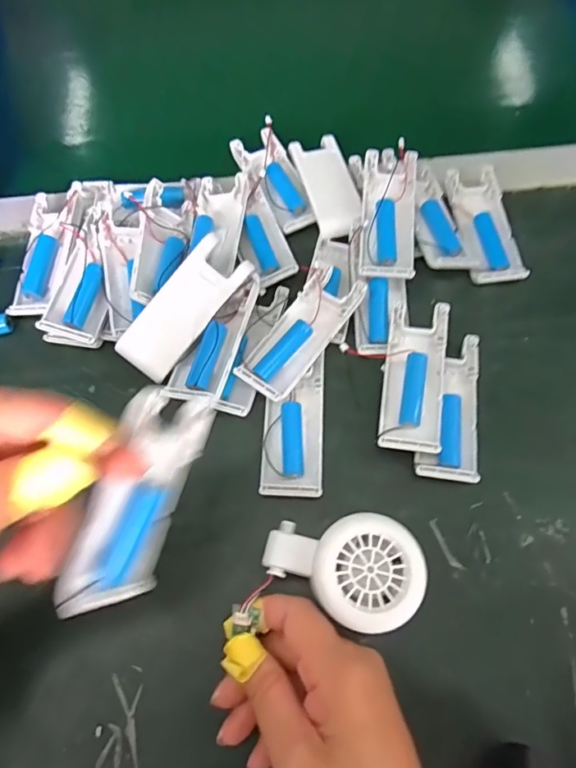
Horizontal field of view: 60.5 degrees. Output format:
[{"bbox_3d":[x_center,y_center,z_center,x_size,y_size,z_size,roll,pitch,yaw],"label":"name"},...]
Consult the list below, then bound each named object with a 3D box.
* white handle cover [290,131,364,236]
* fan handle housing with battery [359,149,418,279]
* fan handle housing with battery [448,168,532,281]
[{"bbox_3d":[0.033,-0.165,0.408,0.039,0.012,0.100,-14,68,-6],"label":"white handle cover"},{"bbox_3d":[0.075,-0.127,0.366,0.039,0.018,0.102,5,74,3],"label":"fan handle housing with battery"},{"bbox_3d":[0.159,-0.128,0.398,0.040,0.022,0.100,-7,68,-3],"label":"fan handle housing with battery"}]

